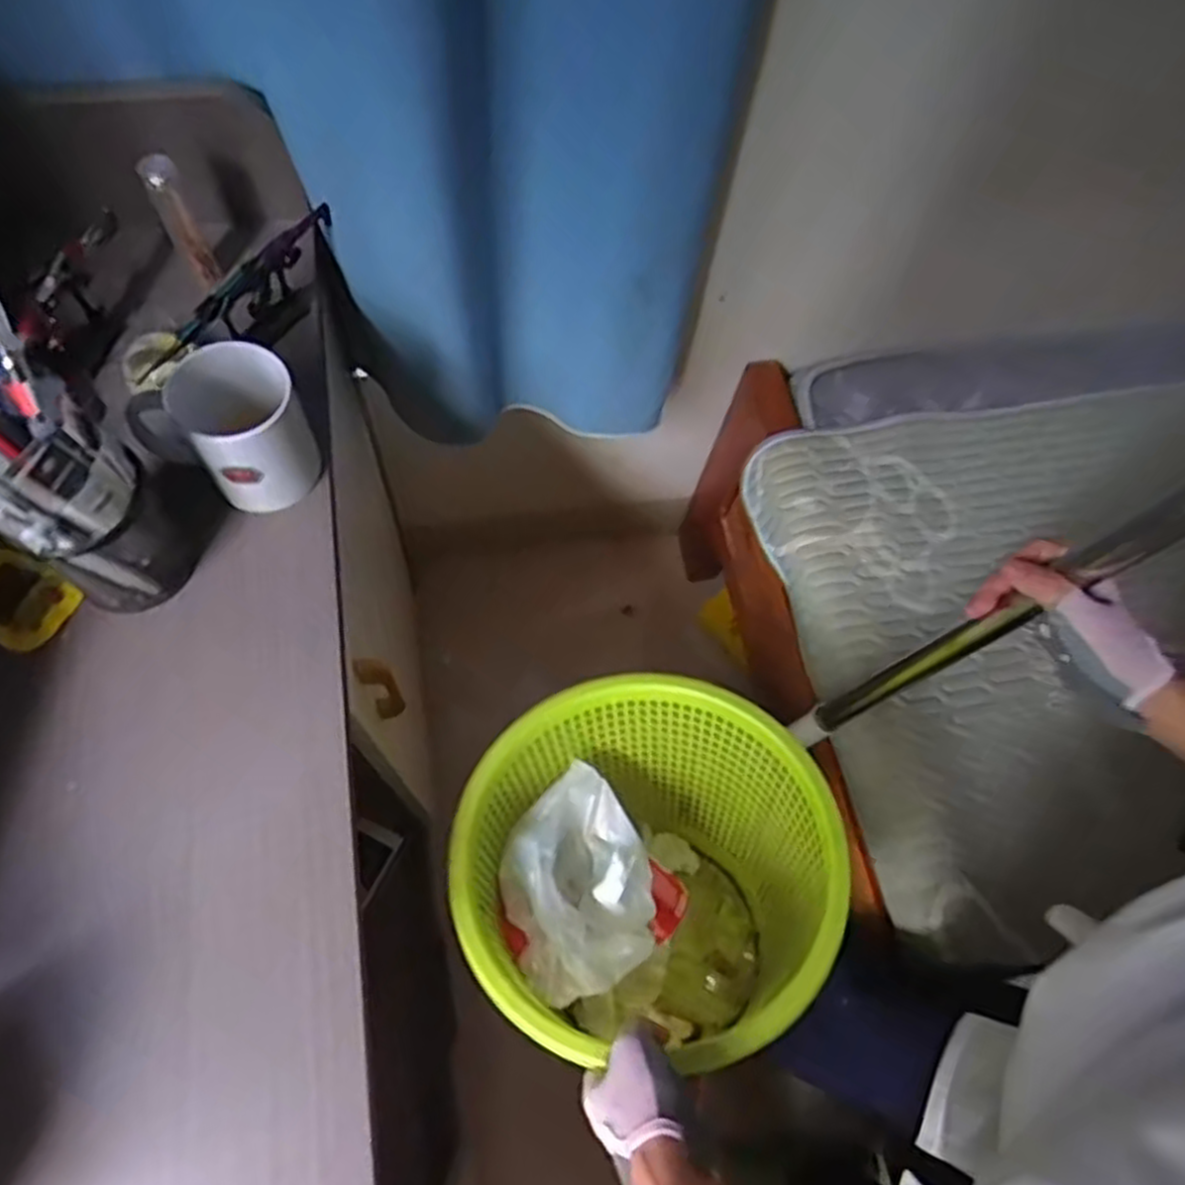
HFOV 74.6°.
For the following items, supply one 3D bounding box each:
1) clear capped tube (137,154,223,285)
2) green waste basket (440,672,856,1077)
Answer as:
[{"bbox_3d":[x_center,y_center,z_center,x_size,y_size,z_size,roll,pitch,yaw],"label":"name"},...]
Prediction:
[{"bbox_3d":[-0.338,-0.305,0.638,0.026,0.103,0.024,-30,65,-17],"label":"clear capped tube"},{"bbox_3d":[0.044,0.253,0.695,0.297,0.290,0.280,1,60,-1],"label":"green waste basket"}]

